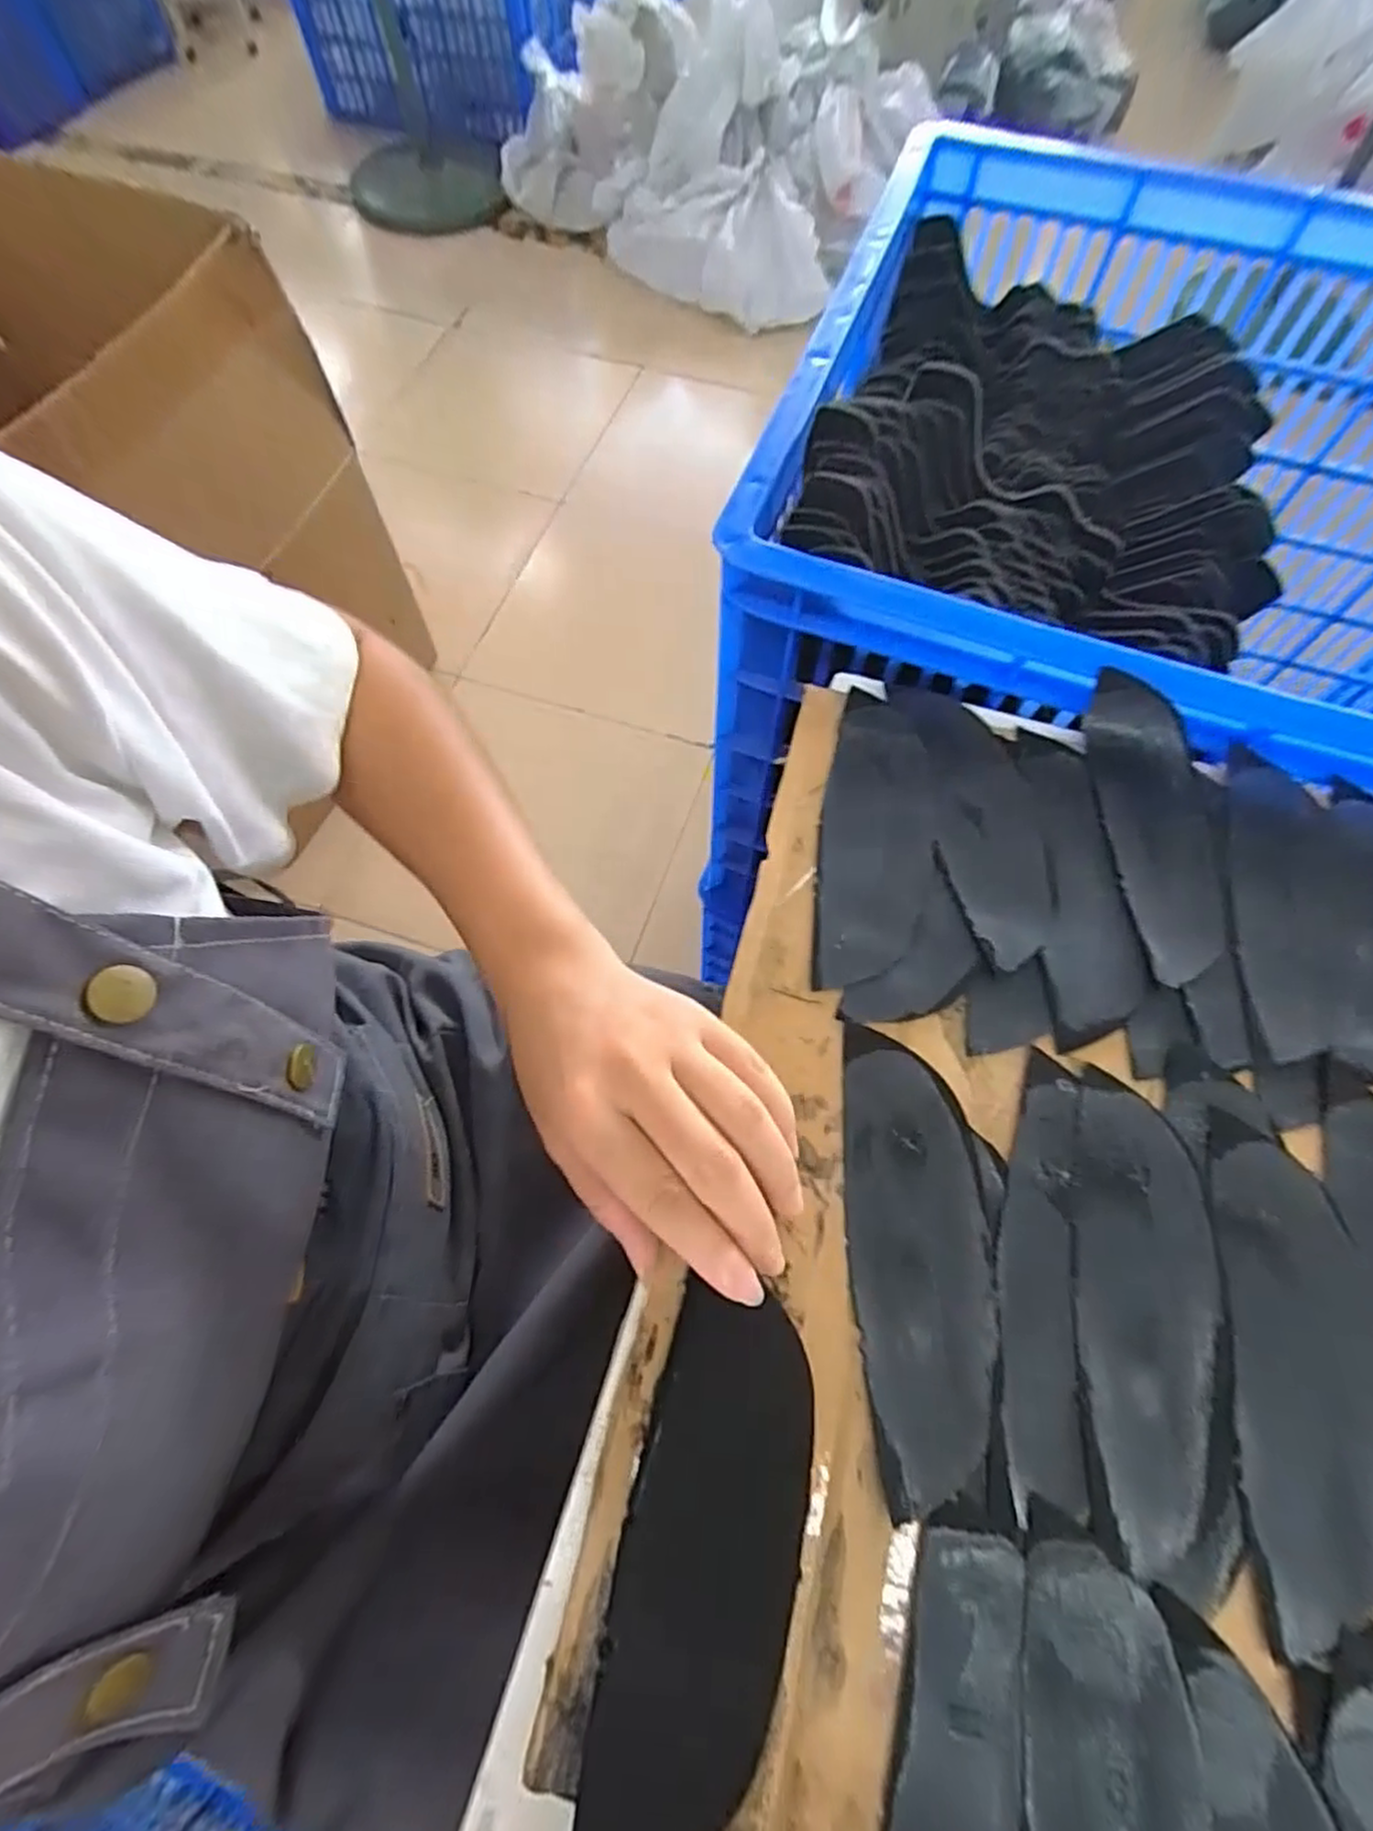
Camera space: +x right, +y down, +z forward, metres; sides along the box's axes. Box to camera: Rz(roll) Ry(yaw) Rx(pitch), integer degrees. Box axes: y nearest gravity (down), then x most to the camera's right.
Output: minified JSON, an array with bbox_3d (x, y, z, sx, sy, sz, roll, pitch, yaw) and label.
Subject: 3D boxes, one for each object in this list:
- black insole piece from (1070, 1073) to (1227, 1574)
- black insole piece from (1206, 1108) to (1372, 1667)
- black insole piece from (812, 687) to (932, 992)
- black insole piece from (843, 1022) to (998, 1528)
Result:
[{"bbox_3d":[0.154,0.128,0.240,0.045,0.004,0.142,12,67,5],"label":"black insole piece"},{"bbox_3d":[0.202,0.145,0.233,0.053,0.004,0.145,6,68,7],"label":"black insole piece"},{"bbox_3d":[0.083,-0.037,0.316,0.045,0.004,0.143,7,66,6],"label":"black insole piece"},{"bbox_3d":[0.080,0.114,0.251,0.047,0.006,0.144,3,66,1],"label":"black insole piece"}]

